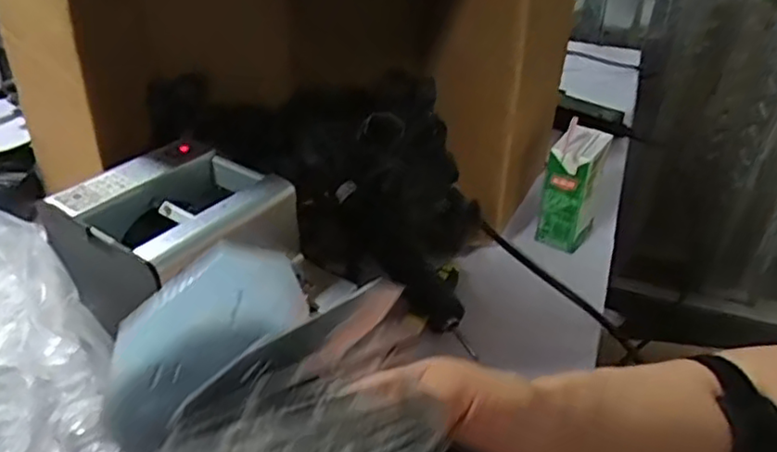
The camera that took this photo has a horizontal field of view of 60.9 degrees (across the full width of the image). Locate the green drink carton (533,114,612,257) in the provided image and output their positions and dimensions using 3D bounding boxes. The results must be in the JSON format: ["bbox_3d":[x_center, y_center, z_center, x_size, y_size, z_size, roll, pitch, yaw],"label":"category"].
[{"bbox_3d":[0.179,-0.035,0.649,0.044,0.114,0.076,21,39,26],"label":"green drink carton"}]

